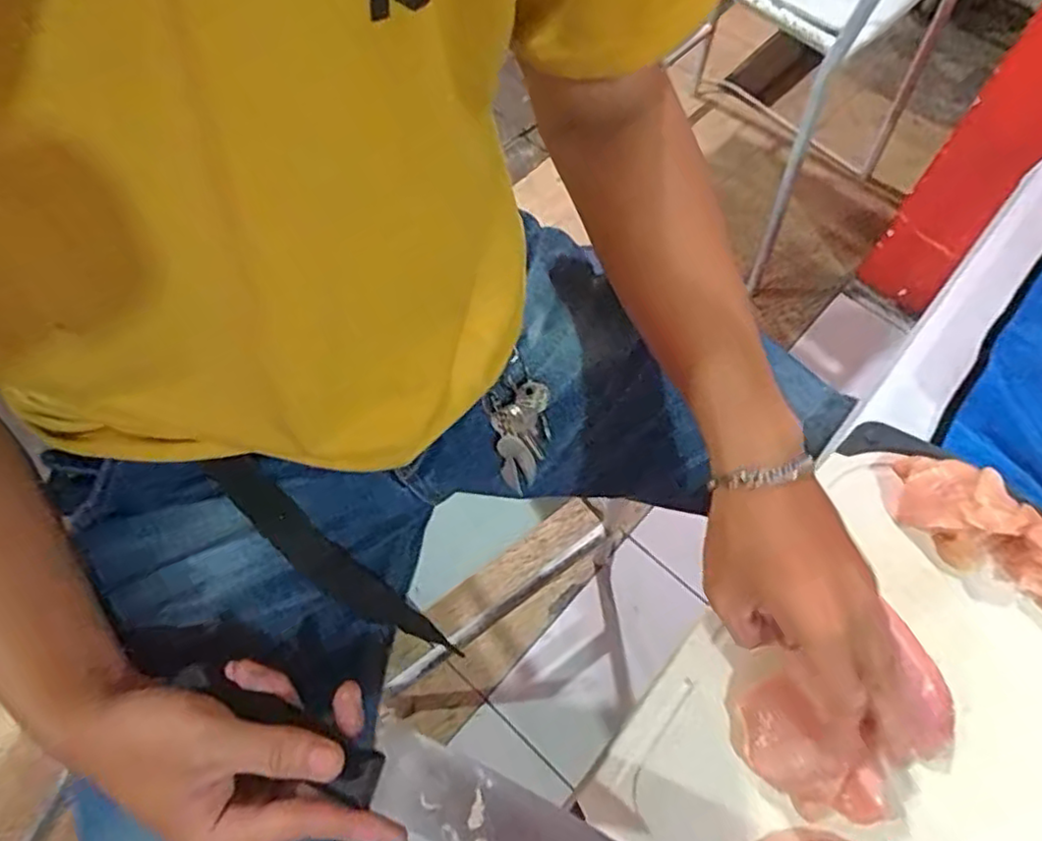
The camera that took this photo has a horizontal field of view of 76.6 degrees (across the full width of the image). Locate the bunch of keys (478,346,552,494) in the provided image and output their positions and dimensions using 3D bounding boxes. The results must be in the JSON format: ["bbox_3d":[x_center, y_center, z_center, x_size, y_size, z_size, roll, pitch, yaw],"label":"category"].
[{"bbox_3d":[-0.002,0.003,0.465,0.045,0.100,0.015,-3,22,-4],"label":"bunch of keys"}]

